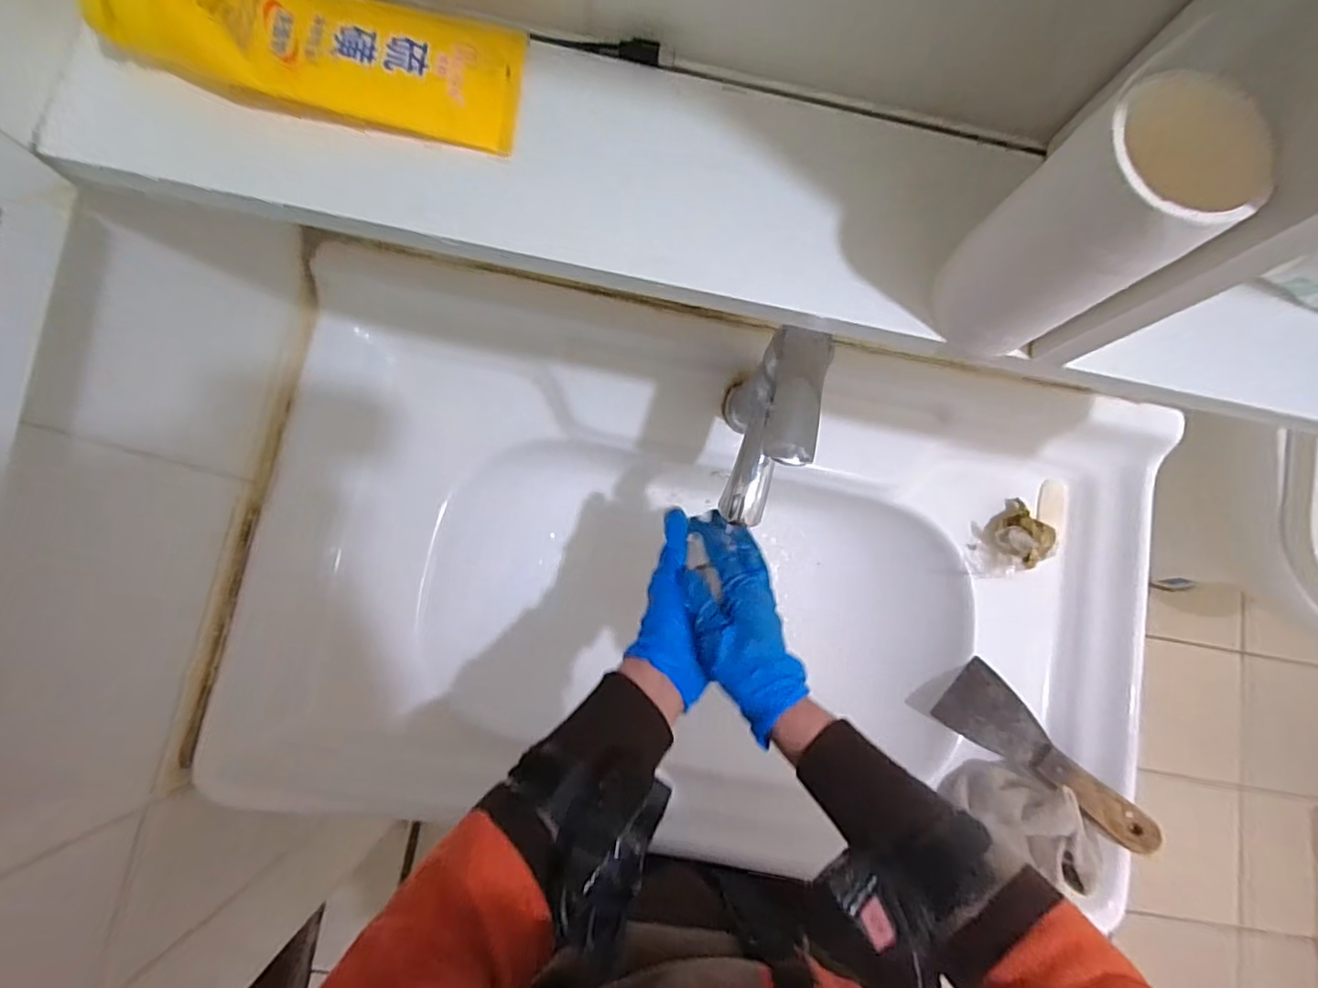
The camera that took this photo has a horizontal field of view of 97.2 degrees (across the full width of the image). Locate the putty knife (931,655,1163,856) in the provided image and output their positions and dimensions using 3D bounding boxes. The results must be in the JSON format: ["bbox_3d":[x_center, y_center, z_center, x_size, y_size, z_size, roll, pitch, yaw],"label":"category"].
[{"bbox_3d":[0.353,0.251,0.538,0.068,0.020,0.192,-47,65,7],"label":"putty knife"}]

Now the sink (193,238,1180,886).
[{"bbox_3d":[0.044,0.089,0.592,0.800,0.168,0.463,11,81,-3],"label":"sink"}]

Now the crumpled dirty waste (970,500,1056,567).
[{"bbox_3d":[0.352,0.039,0.562,0.057,0.037,0.058,1,82,-4],"label":"crumpled dirty waste"}]

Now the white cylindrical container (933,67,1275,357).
[{"bbox_3d":[0.148,-0.091,0.206,0.047,0.109,0.054,-38,86,-8],"label":"white cylindrical container"}]

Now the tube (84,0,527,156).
[{"bbox_3d":[-0.139,-0.189,0.238,0.157,0.034,0.063,8,82,-3],"label":"tube"}]

